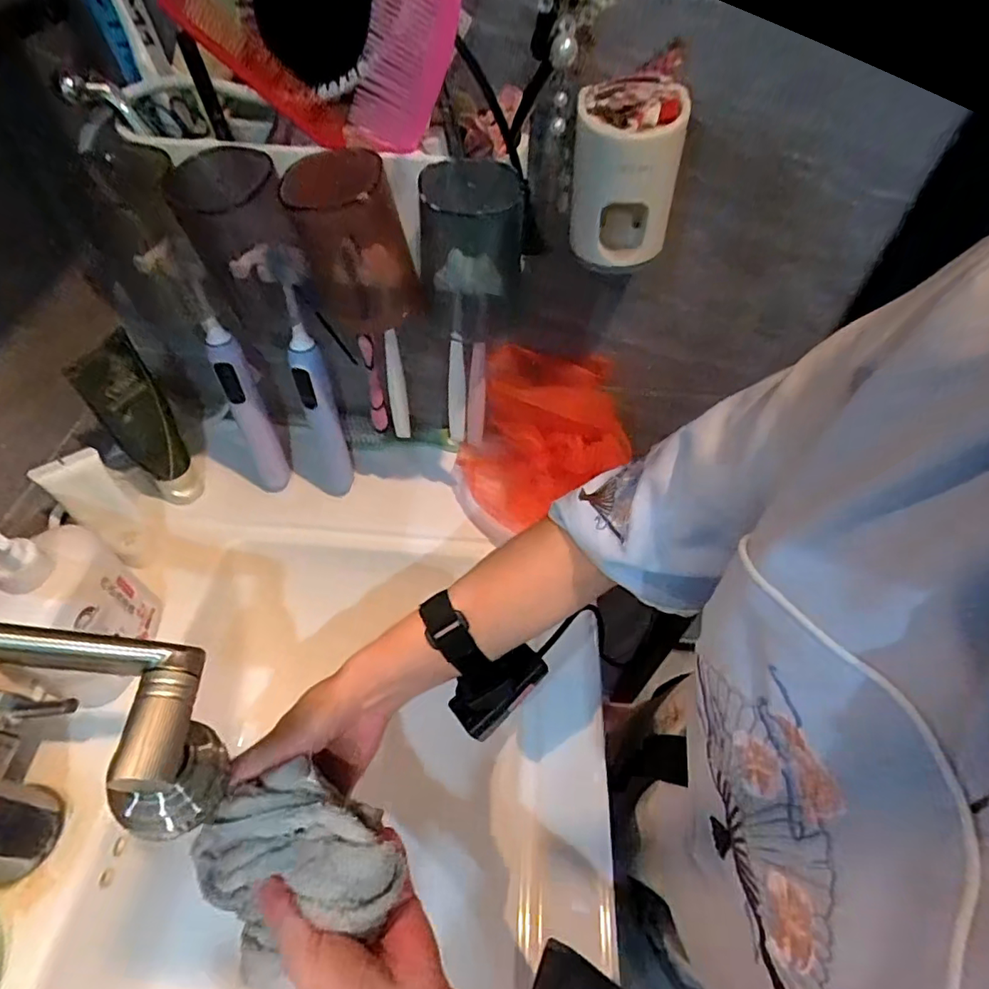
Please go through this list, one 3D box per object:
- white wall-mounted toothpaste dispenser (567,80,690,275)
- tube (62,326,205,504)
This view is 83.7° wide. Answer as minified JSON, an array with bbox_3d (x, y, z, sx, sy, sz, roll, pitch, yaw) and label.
[{"bbox_3d":[0.088,-0.210,0.373,0.074,0.103,0.055,10,52,5],"label":"white wall-mounted toothpaste dispenser"},{"bbox_3d":[-0.308,-0.057,0.491,0.049,0.183,0.030,-32,60,-25],"label":"tube"}]

